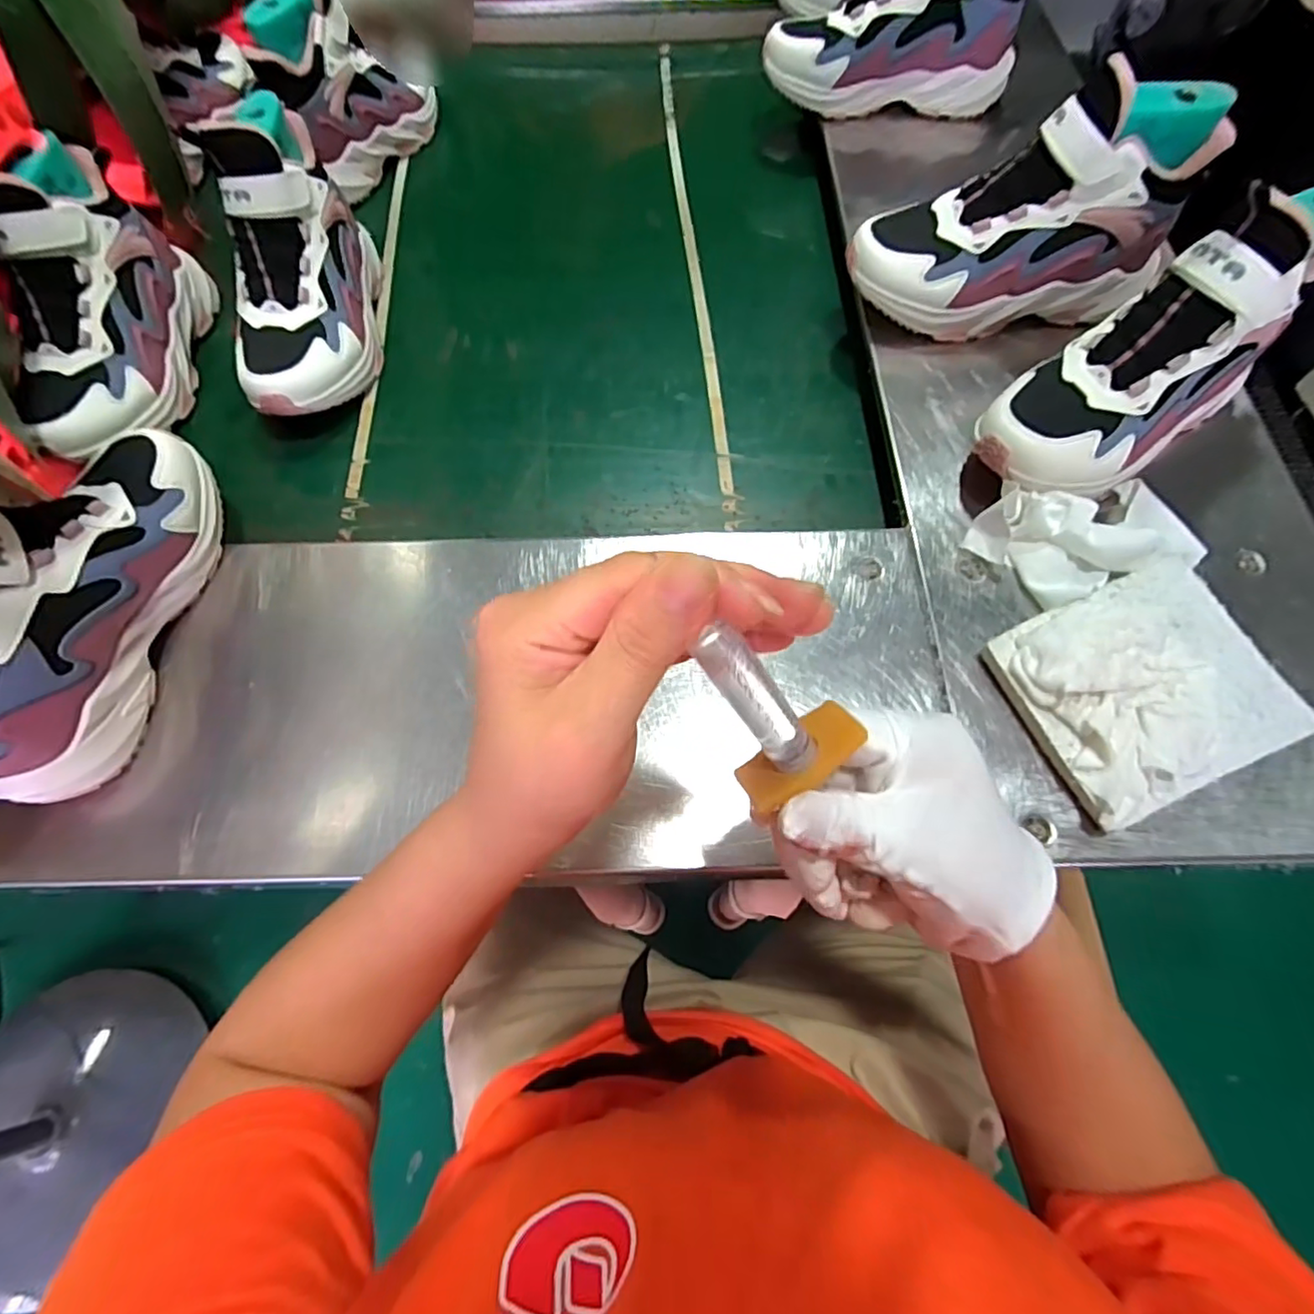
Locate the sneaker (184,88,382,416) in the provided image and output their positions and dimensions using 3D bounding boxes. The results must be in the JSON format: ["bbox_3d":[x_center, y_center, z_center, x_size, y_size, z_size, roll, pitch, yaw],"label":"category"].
[{"bbox_3d":[-0.303,-0.318,0.502,0.096,0.155,0.220,-9,67,-3],"label":"sneaker"}]

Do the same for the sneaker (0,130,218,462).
[{"bbox_3d":[-0.451,-0.279,0.479,0.079,0.136,0.227,-9,67,-3],"label":"sneaker"}]

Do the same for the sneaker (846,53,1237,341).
[{"bbox_3d":[0.280,-0.339,0.464,0.225,0.138,0.094,-9,67,-3],"label":"sneaker"}]

